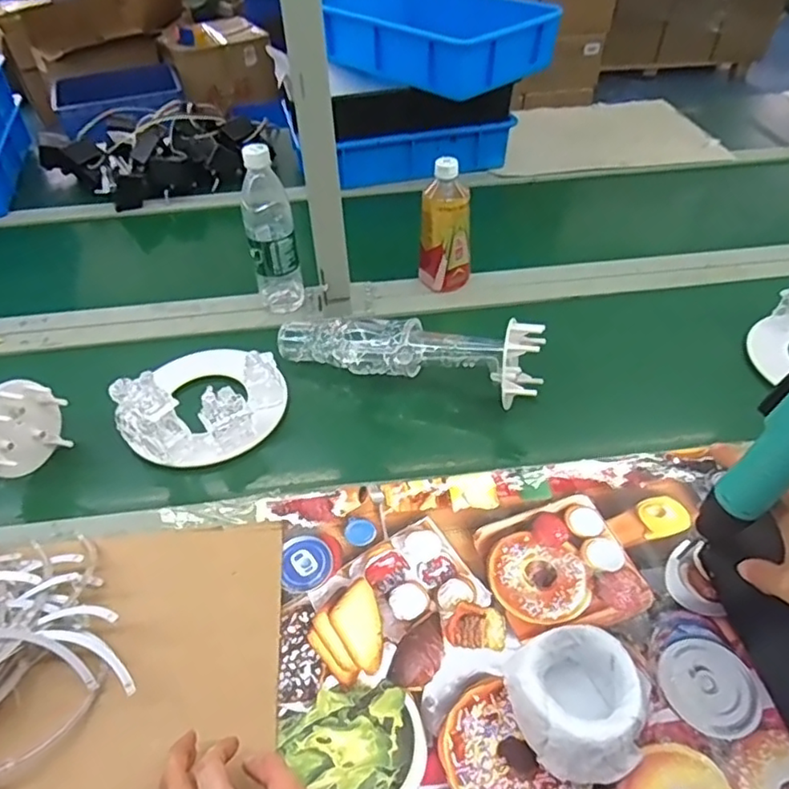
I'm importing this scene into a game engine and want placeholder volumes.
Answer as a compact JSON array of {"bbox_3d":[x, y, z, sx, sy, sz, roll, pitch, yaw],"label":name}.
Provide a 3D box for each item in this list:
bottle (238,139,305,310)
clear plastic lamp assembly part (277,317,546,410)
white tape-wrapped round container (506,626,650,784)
[{"bbox_3d":[-0.169,-0.219,0.848,0.066,0.227,0.062,-10,44,-9],"label":"bottle"},{"bbox_3d":[0.007,-0.053,0.767,0.325,0.095,0.081,10,44,12],"label":"clear plastic lamp assembly part"},{"bbox_3d":[0.137,0.238,0.470,0.093,0.064,0.093,-1,43,1],"label":"white tape-wrapped round container"}]

